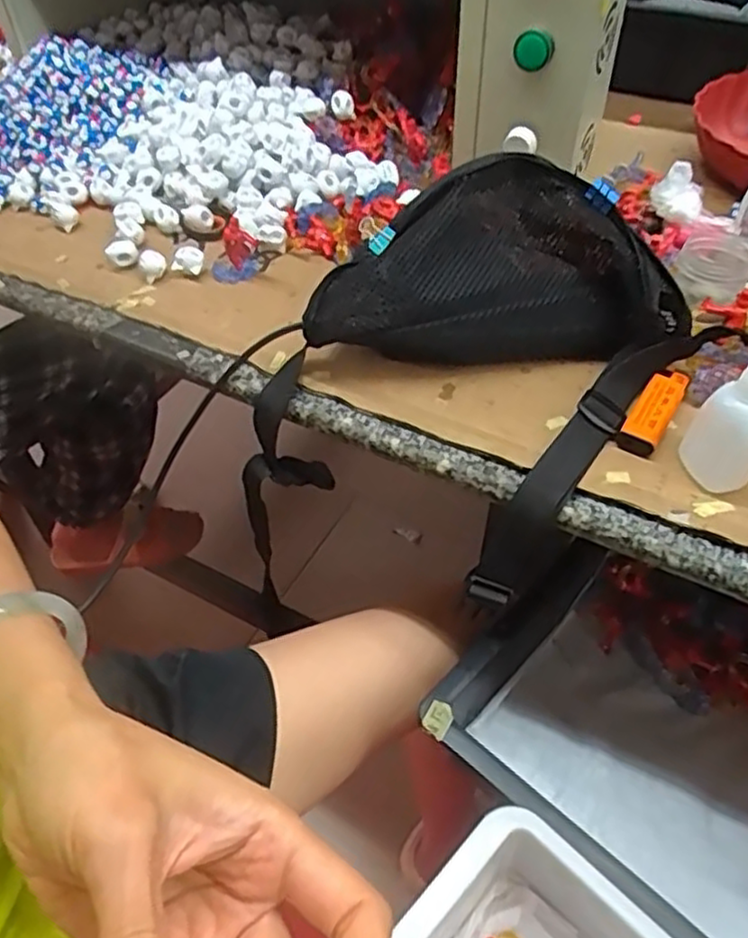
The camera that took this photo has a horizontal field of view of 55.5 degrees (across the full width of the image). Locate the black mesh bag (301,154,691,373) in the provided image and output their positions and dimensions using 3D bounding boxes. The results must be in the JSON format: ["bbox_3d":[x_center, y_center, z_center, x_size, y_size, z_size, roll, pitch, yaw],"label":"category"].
[{"bbox_3d":[0.082,-0.136,0.491,0.246,0.105,0.100,2,48,4],"label":"black mesh bag"}]

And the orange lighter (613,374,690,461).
[{"bbox_3d":[0.181,-0.040,0.461,0.026,0.015,0.078,26,54,23],"label":"orange lighter"}]

